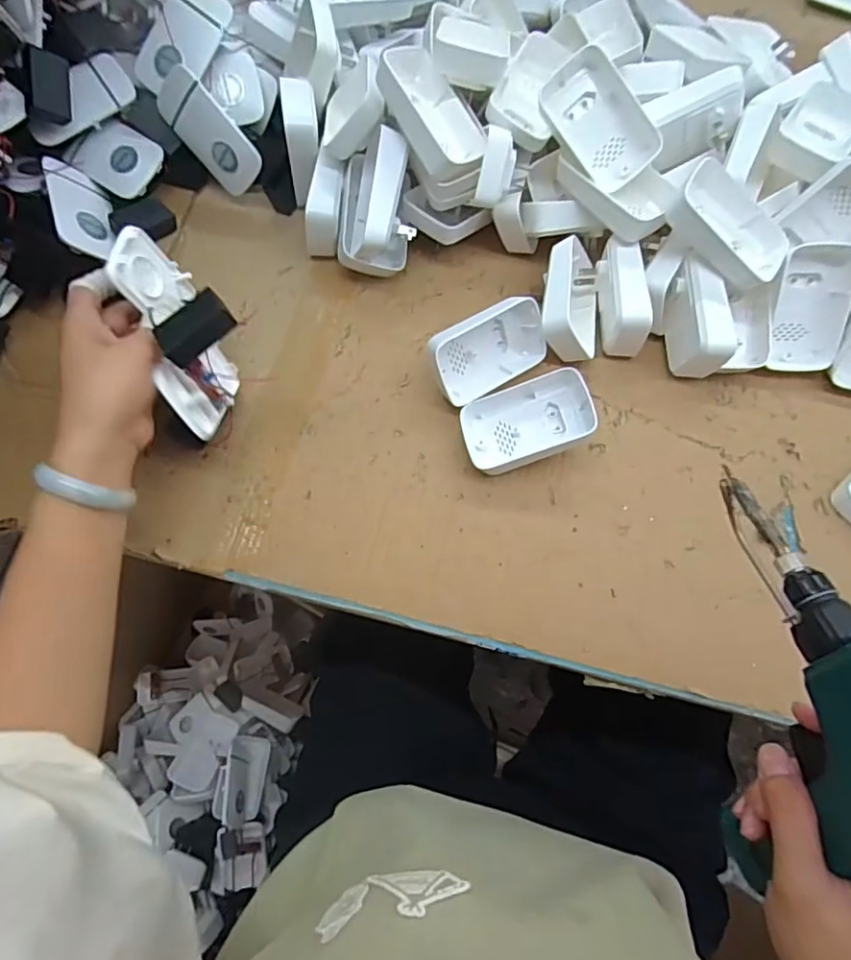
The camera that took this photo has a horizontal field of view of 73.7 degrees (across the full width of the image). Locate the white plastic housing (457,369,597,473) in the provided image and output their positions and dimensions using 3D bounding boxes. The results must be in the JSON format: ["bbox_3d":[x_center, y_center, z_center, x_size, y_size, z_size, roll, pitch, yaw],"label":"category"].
[{"bbox_3d":[0.078,-0.047,0.438,0.096,0.032,0.062,-22,73,-7],"label":"white plastic housing"}]

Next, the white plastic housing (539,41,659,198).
[{"bbox_3d":[0.137,-0.280,0.445,0.058,0.019,0.096,-40,100,13],"label":"white plastic housing"}]

